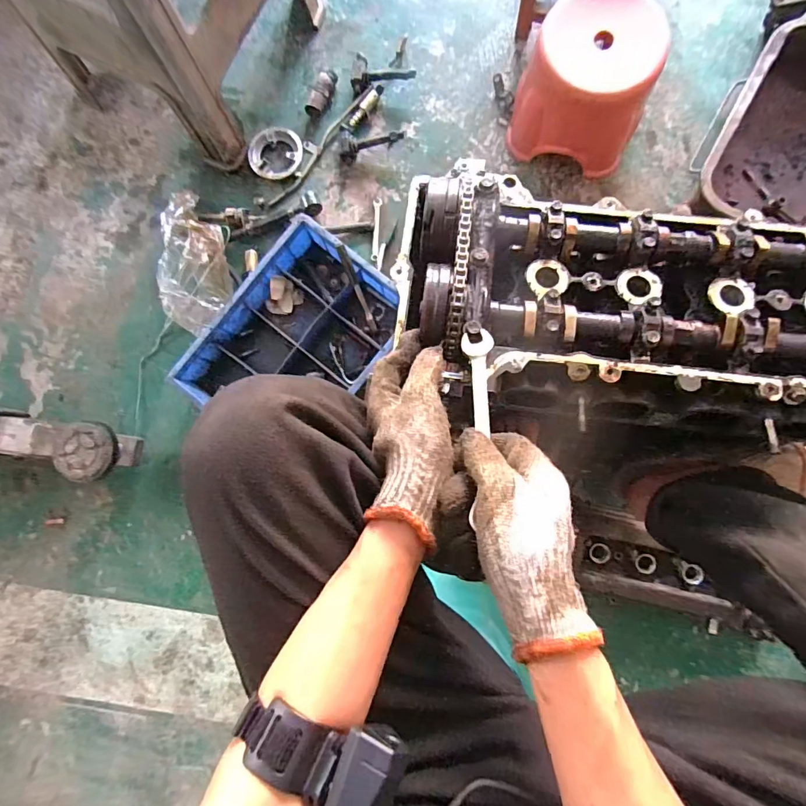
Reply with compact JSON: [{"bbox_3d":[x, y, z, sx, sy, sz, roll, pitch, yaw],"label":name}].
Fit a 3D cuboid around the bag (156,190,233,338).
[{"bbox_3d":[-0.452,-0.310,0.981,0.135,0.090,0.300,0,98,4],"label":"bag"}]

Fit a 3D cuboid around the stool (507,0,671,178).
[{"bbox_3d":[0.365,-0.634,0.906,0.249,0.193,0.250,16,86,6],"label":"stool"}]

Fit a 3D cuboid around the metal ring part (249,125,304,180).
[{"bbox_3d":[-0.288,-0.571,1.028,0.115,0.028,0.112,8,85,5],"label":"metal ring part"}]

